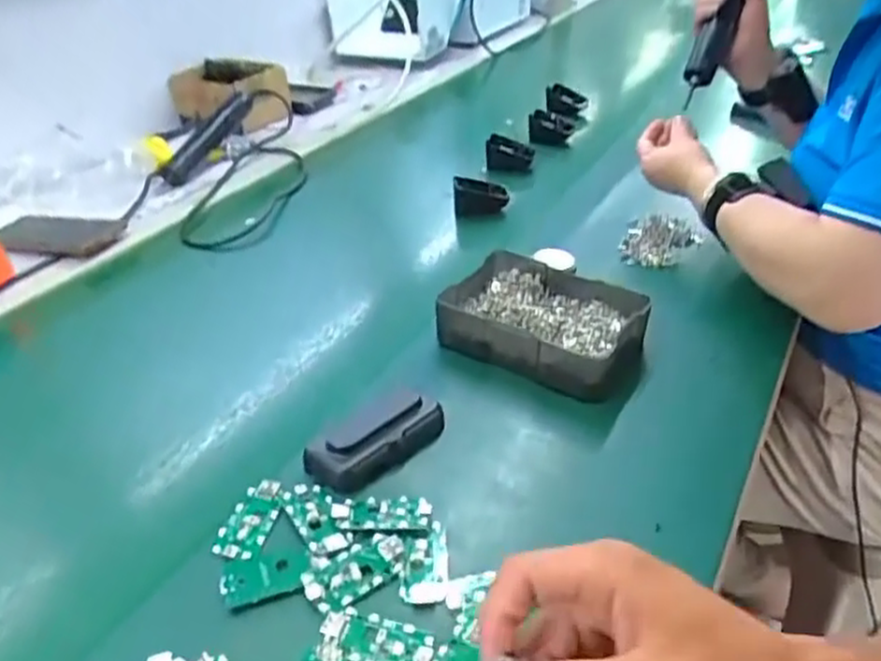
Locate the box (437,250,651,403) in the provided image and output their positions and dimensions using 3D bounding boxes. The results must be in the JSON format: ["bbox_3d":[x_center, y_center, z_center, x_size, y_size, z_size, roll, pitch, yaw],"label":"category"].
[{"bbox_3d":[0.091,-0.003,0.653,0.172,0.058,0.124,20,39,31],"label":"box"}]

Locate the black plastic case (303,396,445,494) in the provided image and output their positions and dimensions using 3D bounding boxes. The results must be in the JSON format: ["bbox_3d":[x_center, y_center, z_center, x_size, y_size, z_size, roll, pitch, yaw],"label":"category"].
[{"bbox_3d":[-0.040,0.081,0.535,0.107,0.021,0.038,-22,37,-26],"label":"black plastic case"}]

